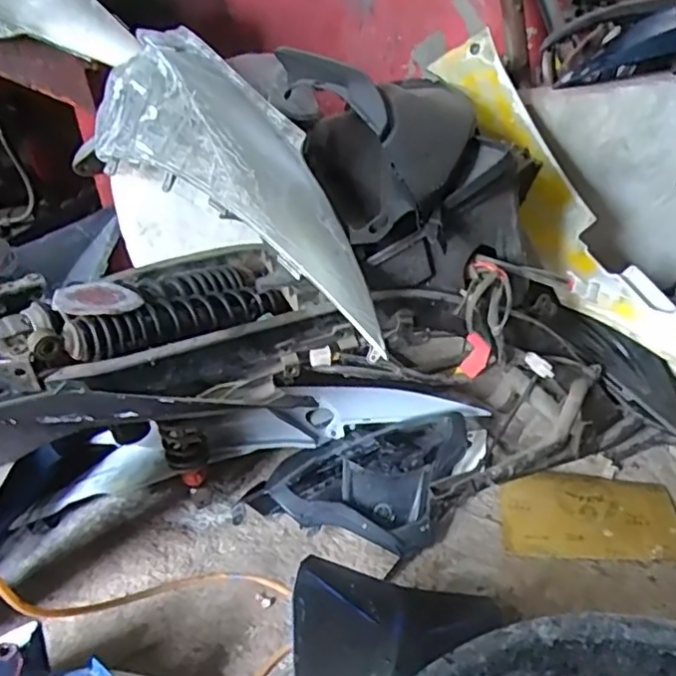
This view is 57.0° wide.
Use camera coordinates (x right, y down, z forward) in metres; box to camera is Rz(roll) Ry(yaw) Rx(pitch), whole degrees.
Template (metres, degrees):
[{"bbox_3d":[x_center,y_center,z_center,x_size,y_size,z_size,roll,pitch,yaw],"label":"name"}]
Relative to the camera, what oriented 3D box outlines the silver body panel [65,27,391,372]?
[{"bbox_3d":[-0.132,-0.207,0.731,0.169,0.119,0.613,-25,54,-28],"label":"silver body panel"}]

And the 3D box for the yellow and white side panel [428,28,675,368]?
[{"bbox_3d":[0.381,-0.112,0.886,0.104,0.130,0.789,-28,74,-31],"label":"yellow and white side panel"}]

